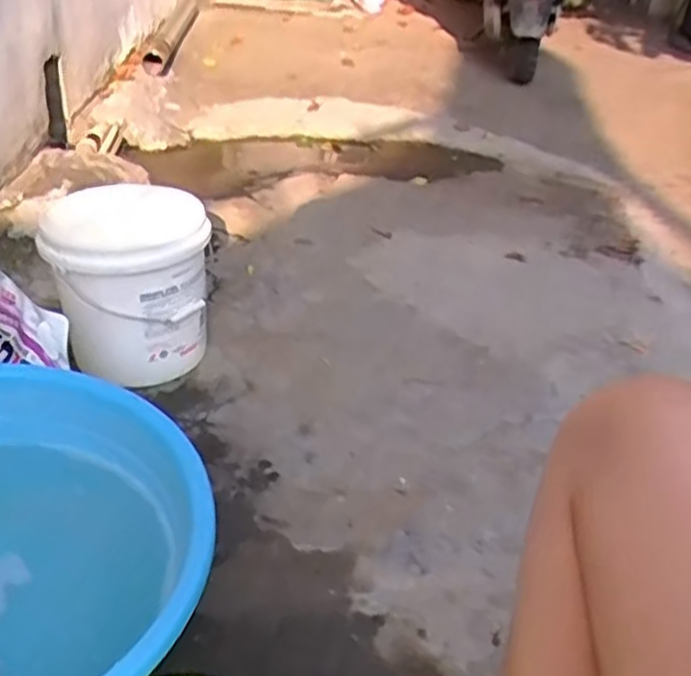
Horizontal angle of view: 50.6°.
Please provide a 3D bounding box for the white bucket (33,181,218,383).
[{"bbox_3d":[-0.368,-0.089,1.248,0.244,0.256,0.244,4,34,-3],"label":"white bucket"}]

